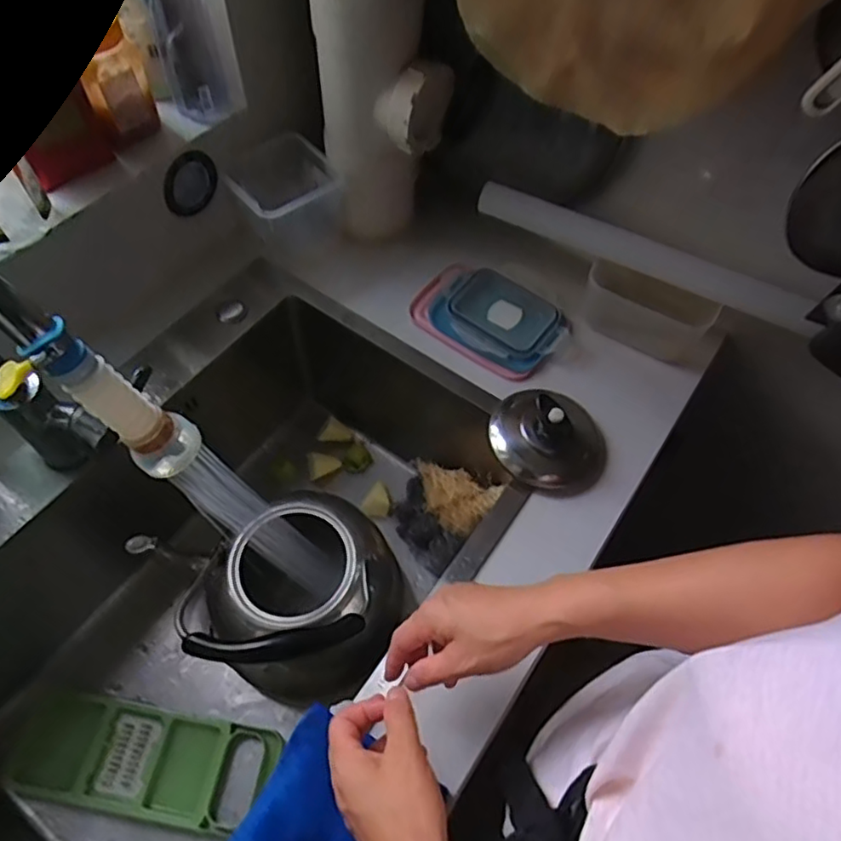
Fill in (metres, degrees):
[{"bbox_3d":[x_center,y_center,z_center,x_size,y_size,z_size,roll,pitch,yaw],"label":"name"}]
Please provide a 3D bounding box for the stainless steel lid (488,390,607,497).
[{"bbox_3d":[0.136,0.012,0.636,0.124,0.065,0.113,1,58,-1],"label":"stainless steel lid"}]

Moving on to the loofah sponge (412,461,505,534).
[{"bbox_3d":[0.035,0.093,0.778,0.118,0.049,0.068,29,62,14],"label":"loofah sponge"}]

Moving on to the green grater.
[{"bbox_3d":[-0.295,0.368,0.659,0.264,0.023,0.101,10,59,4],"label":"green grater"}]

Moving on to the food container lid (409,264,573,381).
[{"bbox_3d":[0.086,-0.127,0.731,0.176,0.019,0.124,30,62,16],"label":"food container lid"}]

